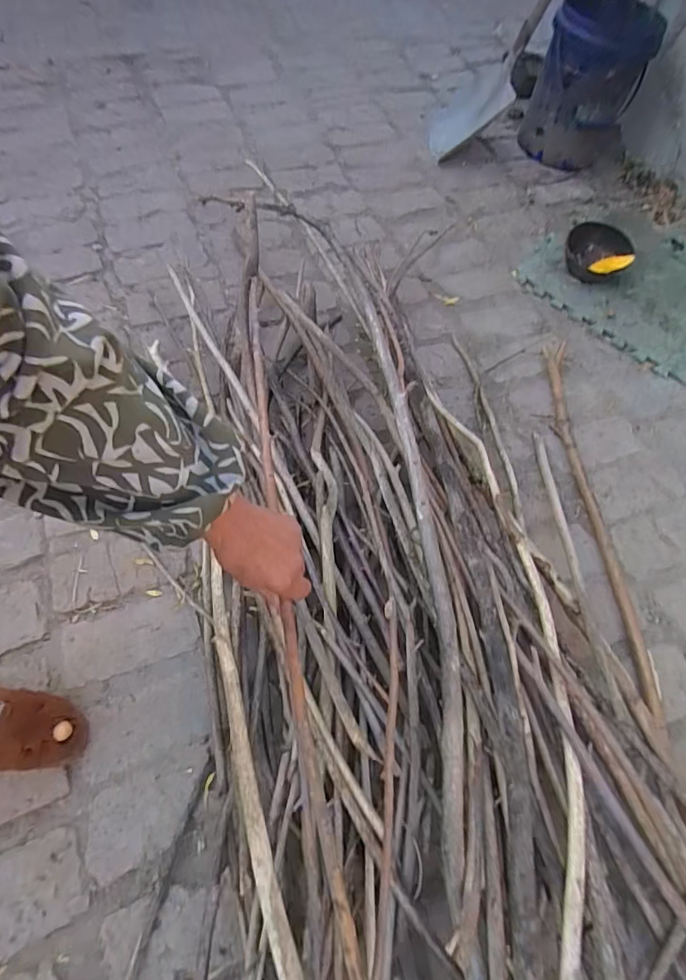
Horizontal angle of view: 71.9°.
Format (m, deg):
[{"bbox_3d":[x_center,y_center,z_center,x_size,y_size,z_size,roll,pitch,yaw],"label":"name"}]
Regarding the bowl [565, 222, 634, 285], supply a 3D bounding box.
[{"bbox_3d":[0.708,-0.653,1.316,0.172,0.068,0.169,16,64,8],"label":"bowl"}]

